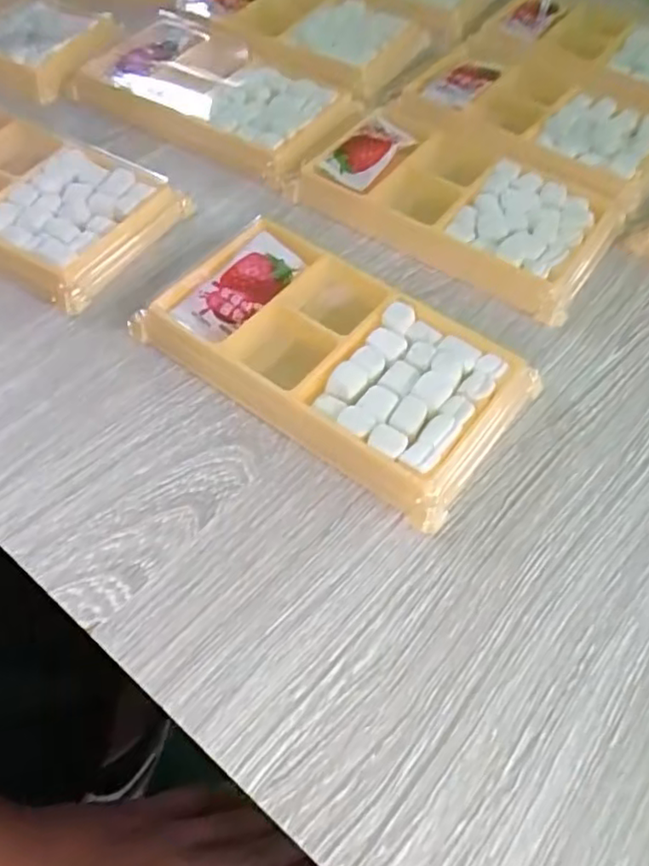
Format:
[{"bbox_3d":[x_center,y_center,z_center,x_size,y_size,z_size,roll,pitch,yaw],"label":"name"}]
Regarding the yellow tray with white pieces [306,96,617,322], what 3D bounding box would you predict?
[{"bbox_3d":[0.061,-0.105,0.290,0.129,0.014,0.077,30,61,17],"label":"yellow tray with white pieces"}]

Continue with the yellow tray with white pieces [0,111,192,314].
[{"bbox_3d":[-0.135,-0.105,0.281,0.127,0.017,0.074,25,60,14],"label":"yellow tray with white pieces"}]

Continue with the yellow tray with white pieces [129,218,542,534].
[{"bbox_3d":[0.003,-0.030,0.240,0.135,0.015,0.075,33,64,18],"label":"yellow tray with white pieces"}]

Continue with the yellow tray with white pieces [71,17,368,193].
[{"bbox_3d":[-0.051,-0.172,0.325,0.124,0.019,0.083,27,60,15],"label":"yellow tray with white pieces"}]

